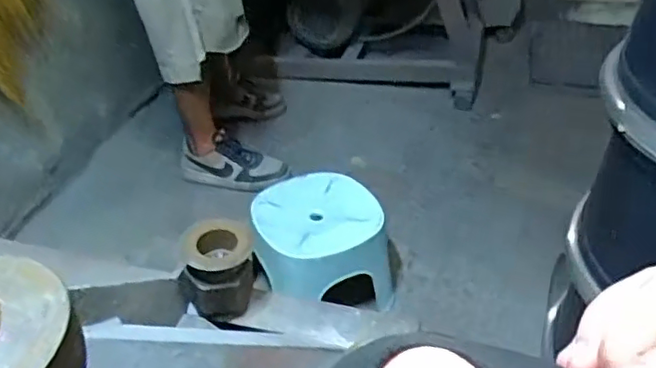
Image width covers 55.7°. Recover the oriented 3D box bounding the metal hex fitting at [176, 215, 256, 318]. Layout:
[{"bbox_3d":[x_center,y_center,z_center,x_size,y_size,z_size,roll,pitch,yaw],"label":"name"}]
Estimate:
[{"bbox_3d":[-0.140,0.108,0.793,0.095,0.096,0.076,-7,37,-7],"label":"metal hex fitting"}]

